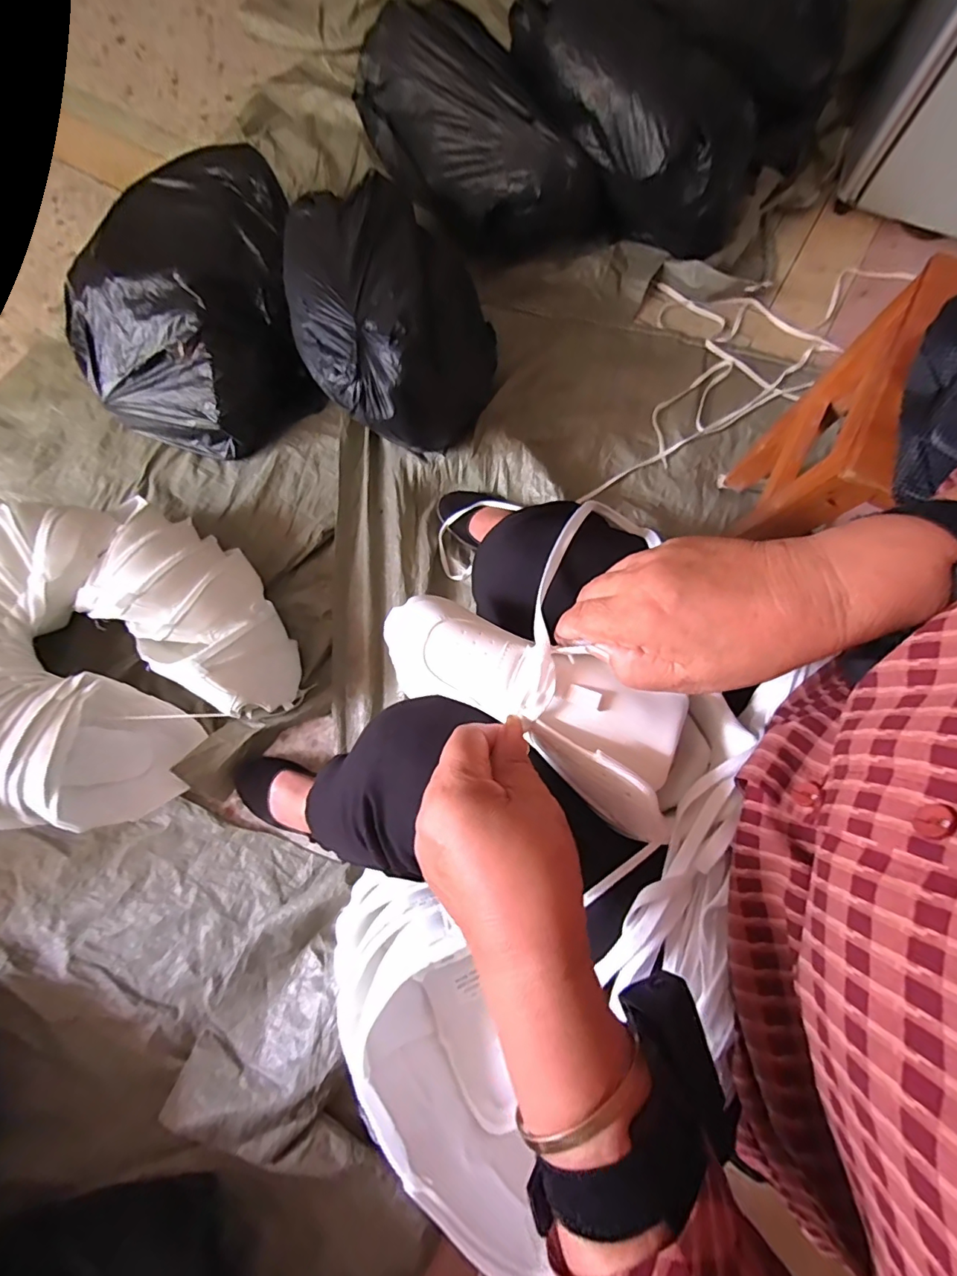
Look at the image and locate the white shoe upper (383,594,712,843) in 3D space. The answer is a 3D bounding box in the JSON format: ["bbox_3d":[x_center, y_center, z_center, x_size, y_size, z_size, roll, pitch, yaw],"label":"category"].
[{"bbox_3d":[0.039,0.039,0.322,0.221,0.069,0.082,29,79,8],"label":"white shoe upper"}]

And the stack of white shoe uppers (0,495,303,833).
[{"bbox_3d":[-0.552,0.016,0.732,0.464,0.161,0.456,-39,81,-8],"label":"stack of white shoe uppers"}]

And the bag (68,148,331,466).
[{"bbox_3d":[-0.468,-0.539,0.824,0.347,0.192,0.404,-15,79,-4],"label":"bag"}]

